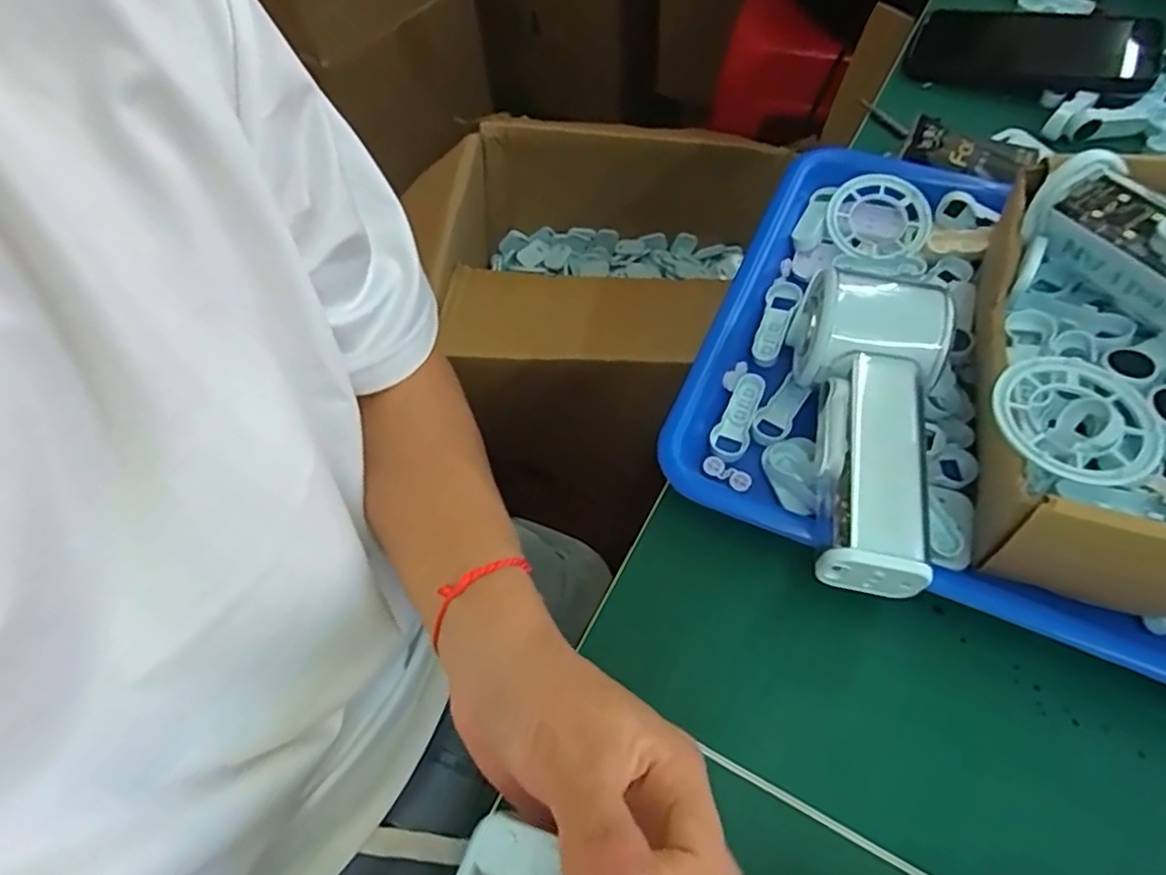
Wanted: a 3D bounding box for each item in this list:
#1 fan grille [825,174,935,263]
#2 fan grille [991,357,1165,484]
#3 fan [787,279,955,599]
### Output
[{"bbox_3d":[0.174,-0.130,0.392,0.058,0.020,0.050,20,65,15],"label":"fan grille"},{"bbox_3d":[0.187,-0.008,0.252,0.057,0.007,0.053,-2,61,3],"label":"fan grille"},{"bbox_3d":[0.123,-0.005,0.299,0.064,0.048,0.149,15,63,12],"label":"fan"}]

